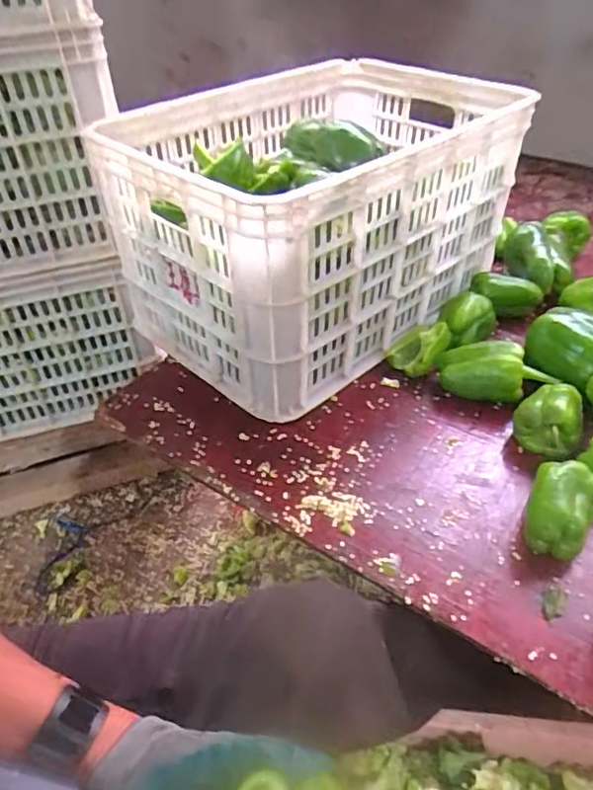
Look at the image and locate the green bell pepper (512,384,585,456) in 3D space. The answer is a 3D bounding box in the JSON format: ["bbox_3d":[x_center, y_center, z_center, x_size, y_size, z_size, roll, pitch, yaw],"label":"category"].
[{"bbox_3d":[0.292,0.029,0.658,0.073,0.055,0.073,21,47,23],"label":"green bell pepper"}]

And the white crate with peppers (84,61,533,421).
[{"bbox_3d":[0.026,-0.251,0.809,0.500,0.291,0.369,-29,49,-27],"label":"white crate with peppers"}]

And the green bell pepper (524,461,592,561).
[{"bbox_3d":[0.260,0.116,0.563,0.064,0.067,0.085,23,48,25],"label":"green bell pepper"}]

